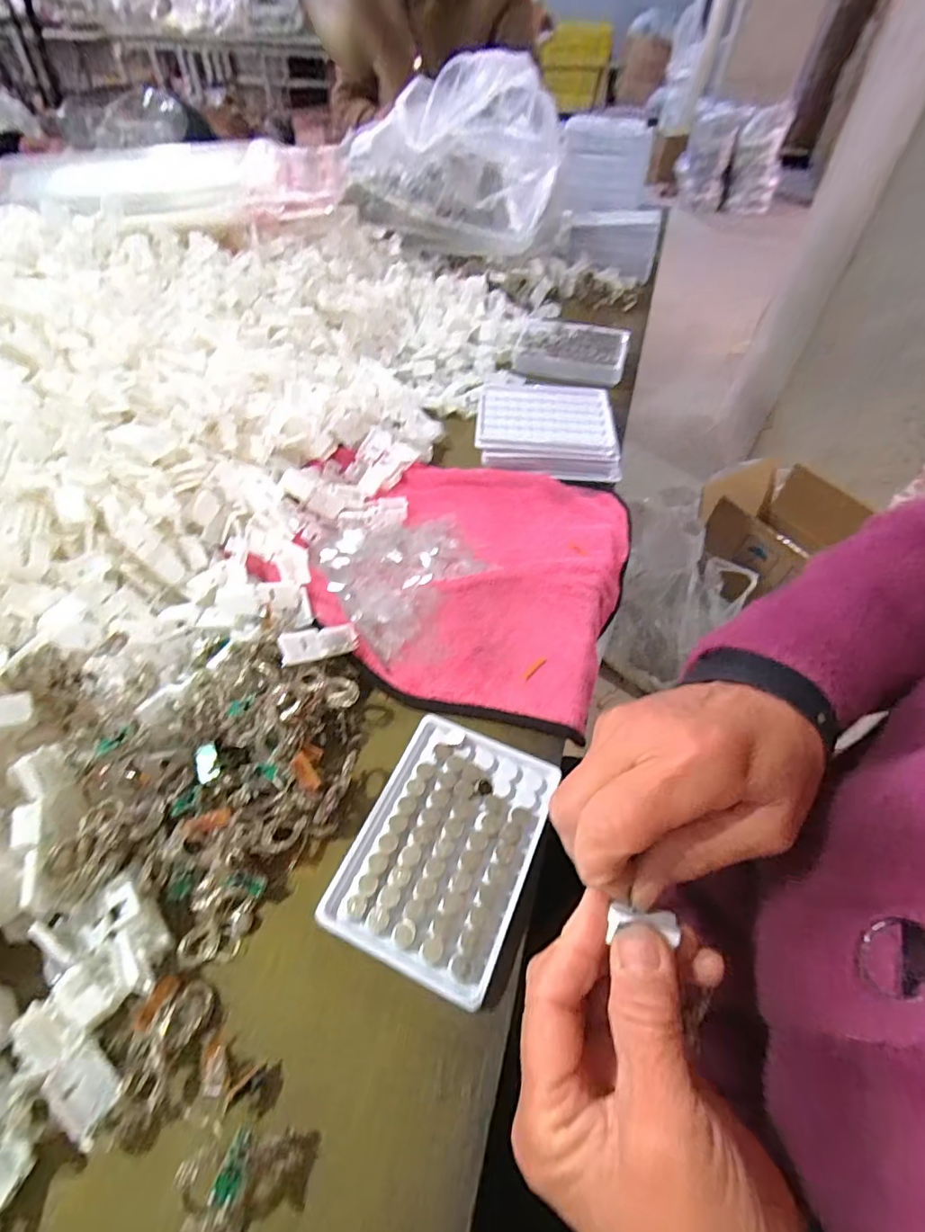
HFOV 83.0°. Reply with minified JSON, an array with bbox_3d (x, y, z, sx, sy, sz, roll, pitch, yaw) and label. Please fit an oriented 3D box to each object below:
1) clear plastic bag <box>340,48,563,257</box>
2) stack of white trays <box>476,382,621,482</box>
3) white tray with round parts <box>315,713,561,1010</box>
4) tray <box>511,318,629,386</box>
[{"bbox_3d":[-0.038,-0.577,0.655,0.302,0.179,0.104,26,56,18],"label":"clear plastic bag"},{"bbox_3d":[0.085,-0.188,0.532,0.139,0.040,0.109,4,52,2],"label":"stack of white trays"},{"bbox_3d":[-0.009,0.127,0.297,0.095,0.014,0.130,20,54,14],"label":"white tray with round parts"},{"bbox_3d":[0.137,-0.338,0.660,0.133,0.034,0.115,12,52,8],"label":"tray"}]

